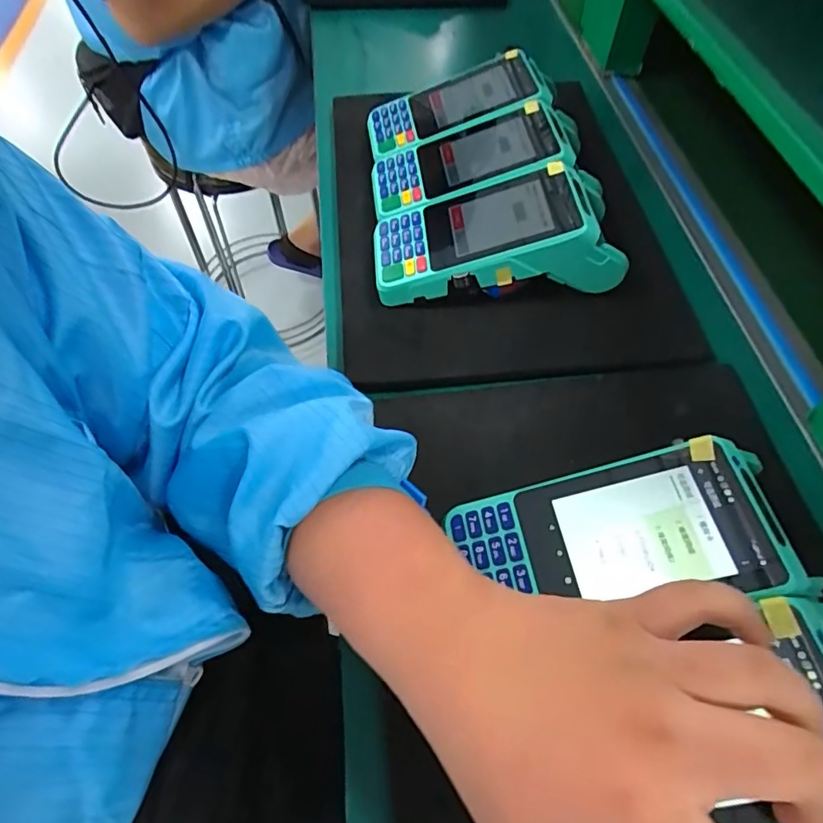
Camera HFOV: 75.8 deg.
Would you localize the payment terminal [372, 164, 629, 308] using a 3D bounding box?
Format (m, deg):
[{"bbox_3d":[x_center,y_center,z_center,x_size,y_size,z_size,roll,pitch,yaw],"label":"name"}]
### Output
[{"bbox_3d":[0.056,-0.122,0.368,0.162,0.062,0.072,-3,59,-2],"label":"payment terminal"}]

